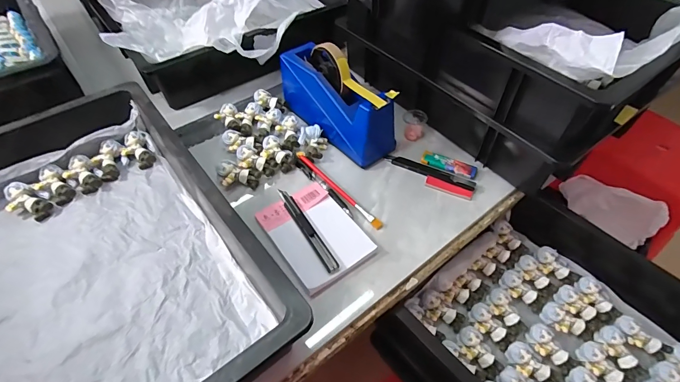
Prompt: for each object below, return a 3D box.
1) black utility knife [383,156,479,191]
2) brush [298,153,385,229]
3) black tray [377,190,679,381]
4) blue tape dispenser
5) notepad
[{"bbox_3d":[0.128,-0.028,0.517,0.131,0.005,0.019,23,55,19],"label":"black utility knife"},{"bbox_3d":[-0.004,-0.005,0.495,0.013,0.017,0.168,-36,58,-25],"label":"brush"},{"bbox_3d":[0.329,0.201,0.438,0.346,0.090,0.408,-34,58,-23],"label":"black tray"},{"bbox_3d":[-0.009,-0.143,0.541,0.067,0.119,0.207,-34,58,-24],"label":"blue tape dispenser"},{"bbox_3d":[-0.032,0.050,0.448,0.099,0.020,0.134,-30,56,-21],"label":"notepad"}]

